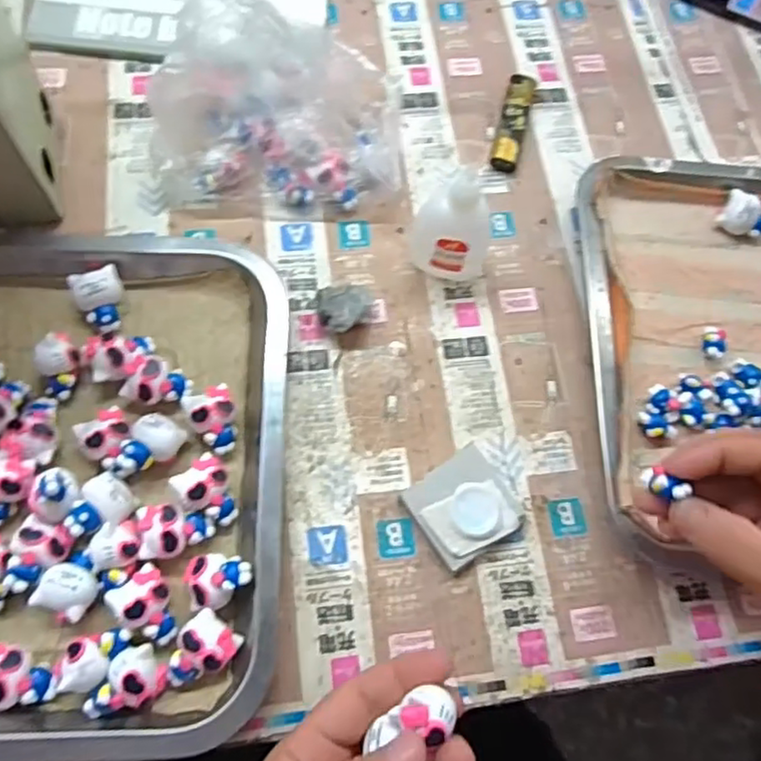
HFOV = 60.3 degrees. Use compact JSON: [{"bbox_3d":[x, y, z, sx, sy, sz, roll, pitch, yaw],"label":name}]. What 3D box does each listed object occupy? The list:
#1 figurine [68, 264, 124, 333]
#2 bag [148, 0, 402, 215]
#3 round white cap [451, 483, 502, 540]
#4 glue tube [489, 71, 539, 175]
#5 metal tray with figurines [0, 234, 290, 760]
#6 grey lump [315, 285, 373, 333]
[{"bbox_3d":[-0.157,-0.047,0.370,0.027,0.019,0.035,-27,74,-14],"label":"figurine"},{"bbox_3d":[-0.059,-0.173,0.392,0.148,0.101,0.104,6,69,-3],"label":"bag"},{"bbox_3d":[0.051,0.068,0.345,0.026,0.005,0.029,0,70,-5],"label":"round white cap"},{"bbox_3d":[0.094,-0.182,0.457,0.020,0.015,0.083,16,69,1],"label":"glue tube"},{"bbox_3d":[-0.231,0.044,0.339,0.360,0.038,0.279,0,70,-5],"label":"metal tray with figurines"},{"bbox_3d":[-0.021,-0.042,0.384,0.030,0.022,0.029,2,69,-5],"label":"grey lump"}]

